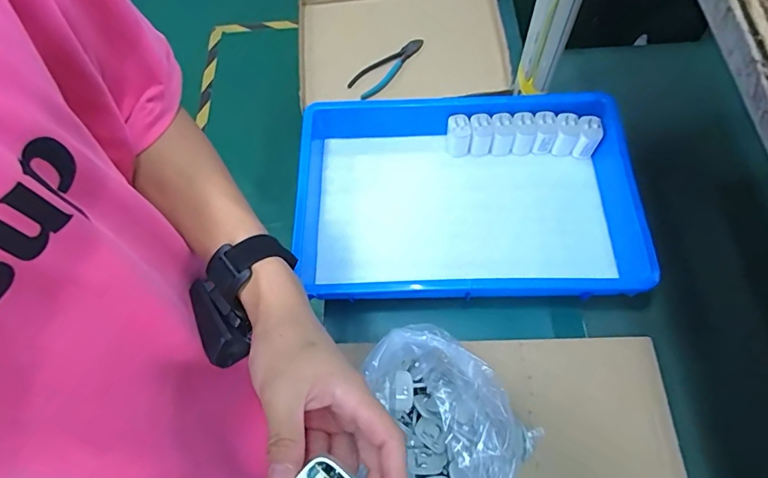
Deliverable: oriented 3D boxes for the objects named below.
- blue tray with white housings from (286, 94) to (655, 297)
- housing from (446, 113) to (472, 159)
[{"bbox_3d":[0.108,-0.056,0.656,0.443,0.075,0.292,-2,65,3],"label":"blue tray with white housings"},{"bbox_3d":[0.110,-0.151,0.697,0.034,0.056,0.040,1,65,4],"label":"housing"}]

